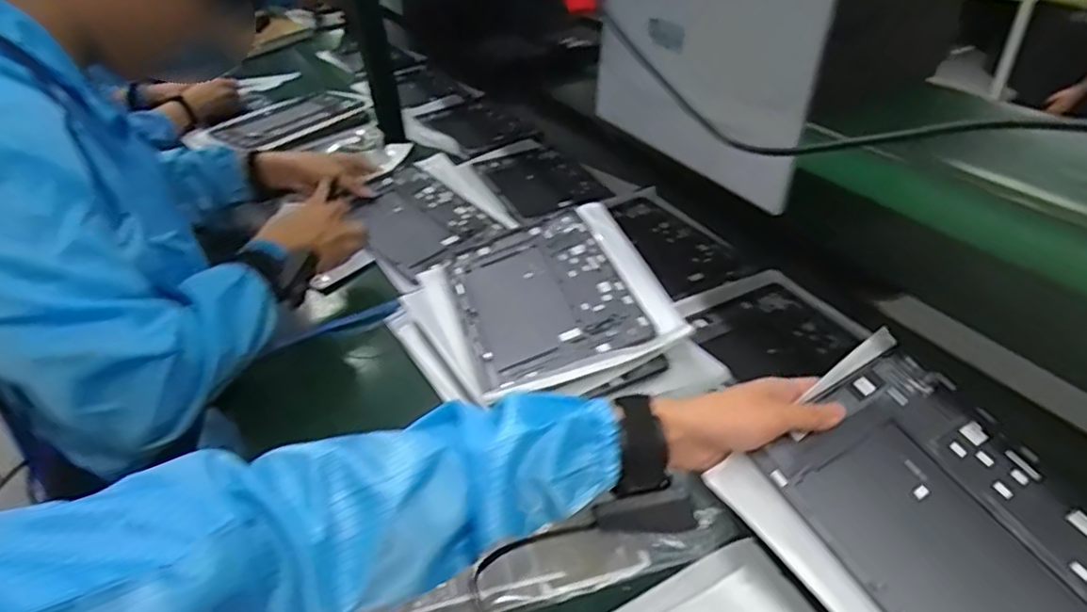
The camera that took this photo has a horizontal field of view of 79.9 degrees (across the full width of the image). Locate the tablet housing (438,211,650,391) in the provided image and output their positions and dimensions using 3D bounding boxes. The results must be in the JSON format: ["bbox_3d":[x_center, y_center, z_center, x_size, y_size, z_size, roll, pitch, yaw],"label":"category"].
[{"bbox_3d":[-0.006,-0.012,0.689,0.171,0.011,0.247,-22,41,-4],"label":"tablet housing"}]

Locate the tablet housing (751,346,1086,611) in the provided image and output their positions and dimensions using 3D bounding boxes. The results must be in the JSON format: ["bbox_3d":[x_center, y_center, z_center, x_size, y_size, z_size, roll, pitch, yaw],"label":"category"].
[{"bbox_3d":[0.282,0.150,0.418,0.168,0.006,0.247,-28,56,-13],"label":"tablet housing"}]

